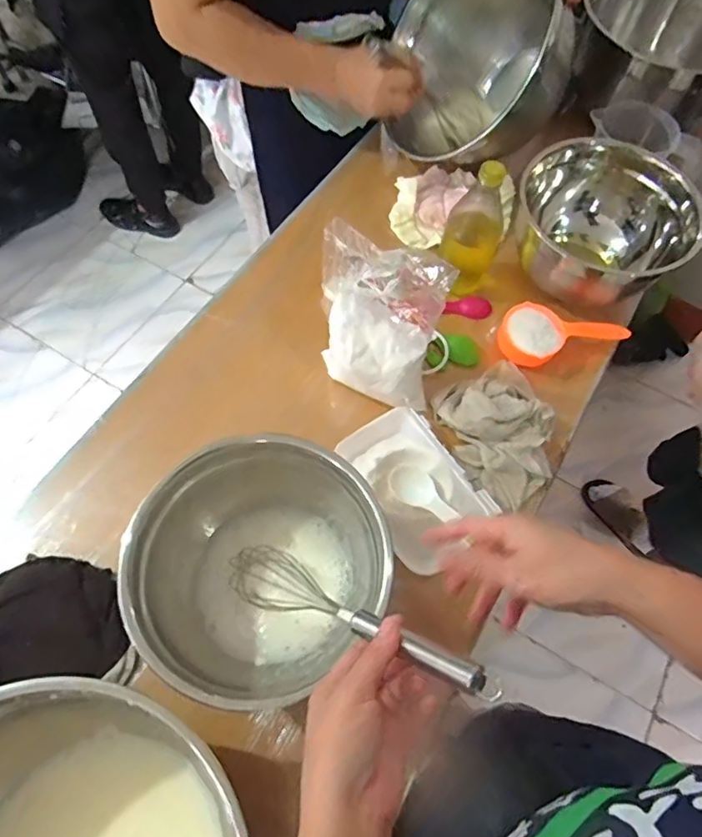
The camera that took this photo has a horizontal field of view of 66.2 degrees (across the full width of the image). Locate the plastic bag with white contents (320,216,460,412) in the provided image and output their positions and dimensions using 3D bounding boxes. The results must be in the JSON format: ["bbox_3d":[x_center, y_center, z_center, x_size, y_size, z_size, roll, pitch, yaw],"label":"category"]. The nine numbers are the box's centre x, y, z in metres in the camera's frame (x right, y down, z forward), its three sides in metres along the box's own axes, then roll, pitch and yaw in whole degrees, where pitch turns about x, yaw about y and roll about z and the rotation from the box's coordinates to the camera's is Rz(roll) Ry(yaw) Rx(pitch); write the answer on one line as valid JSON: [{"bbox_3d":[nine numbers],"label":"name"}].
[{"bbox_3d":[0.031,-0.101,0.568,0.118,0.197,0.095,0,63,-1],"label":"plastic bag with white contents"}]

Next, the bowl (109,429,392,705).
[{"bbox_3d":[-0.078,0.129,0.489,0.207,0.121,0.206,-14,64,-8],"label":"bowl"}]

